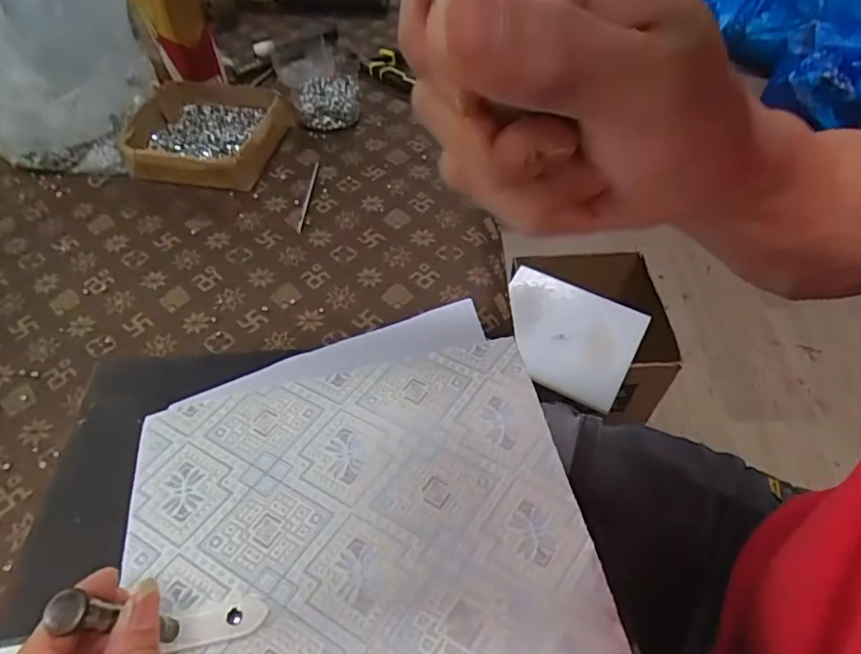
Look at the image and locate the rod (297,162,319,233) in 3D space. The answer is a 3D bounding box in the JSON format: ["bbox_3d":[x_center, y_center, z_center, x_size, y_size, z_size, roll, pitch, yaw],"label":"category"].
[{"bbox_3d":[-0.117,-0.127,0.524,0.005,0.006,0.097,3,53,4],"label":"rod"}]

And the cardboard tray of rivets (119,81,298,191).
[{"bbox_3d":[-0.225,-0.196,0.558,0.146,0.044,0.139,12,54,12],"label":"cardboard tray of rivets"}]

